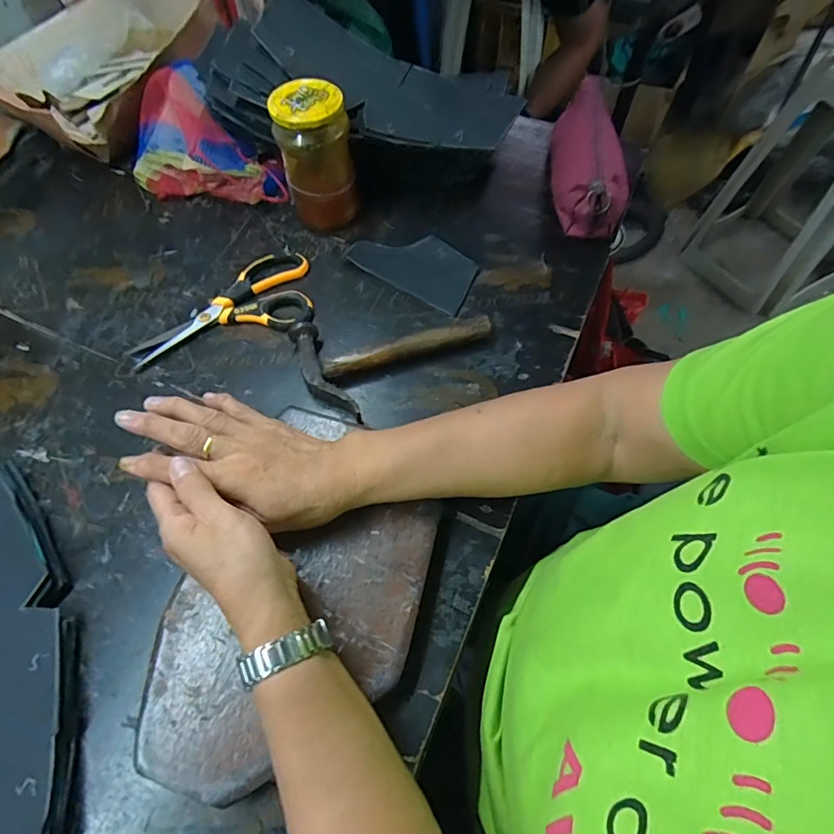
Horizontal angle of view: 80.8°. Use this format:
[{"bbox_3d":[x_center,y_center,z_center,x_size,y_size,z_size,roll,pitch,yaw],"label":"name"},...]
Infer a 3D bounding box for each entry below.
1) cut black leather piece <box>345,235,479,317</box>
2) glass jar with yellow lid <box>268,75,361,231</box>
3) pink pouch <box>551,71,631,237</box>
[{"bbox_3d":[-0.001,-0.171,0.540,0.138,0.005,0.077,31,71,13],"label":"cut black leather piece"},{"bbox_3d":[-0.108,-0.275,0.535,0.074,0.137,0.067,-13,62,-5],"label":"glass jar with yellow lid"},{"bbox_3d":[0.197,-0.298,0.564,0.071,0.079,0.197,5,62,4],"label":"pink pouch"}]

